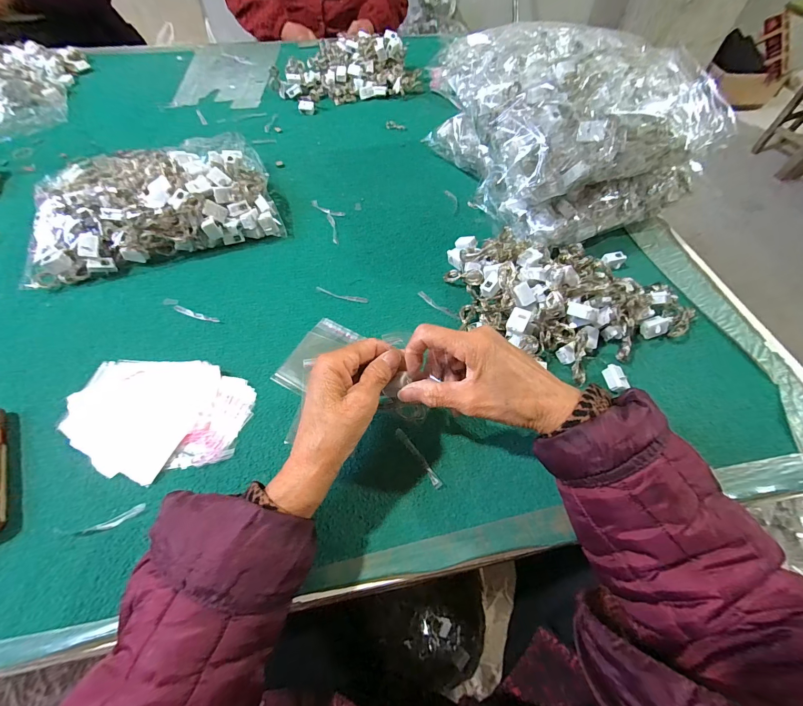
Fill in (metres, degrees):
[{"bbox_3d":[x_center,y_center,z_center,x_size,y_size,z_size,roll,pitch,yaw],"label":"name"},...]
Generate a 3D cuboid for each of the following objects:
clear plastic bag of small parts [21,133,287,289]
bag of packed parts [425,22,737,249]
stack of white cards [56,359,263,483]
[{"bbox_3d":[-0.331,-0.210,0.476,0.289,0.068,0.181,-18,61,-12],"label":"clear plastic bag of small parts"},{"bbox_3d":[0.212,-0.306,0.484,0.267,0.183,0.295,-19,61,-13],"label":"bag of packed parts"},{"bbox_3d":[-0.238,0.060,0.343,0.164,0.015,0.116,10,59,4],"label":"stack of white cards"}]

